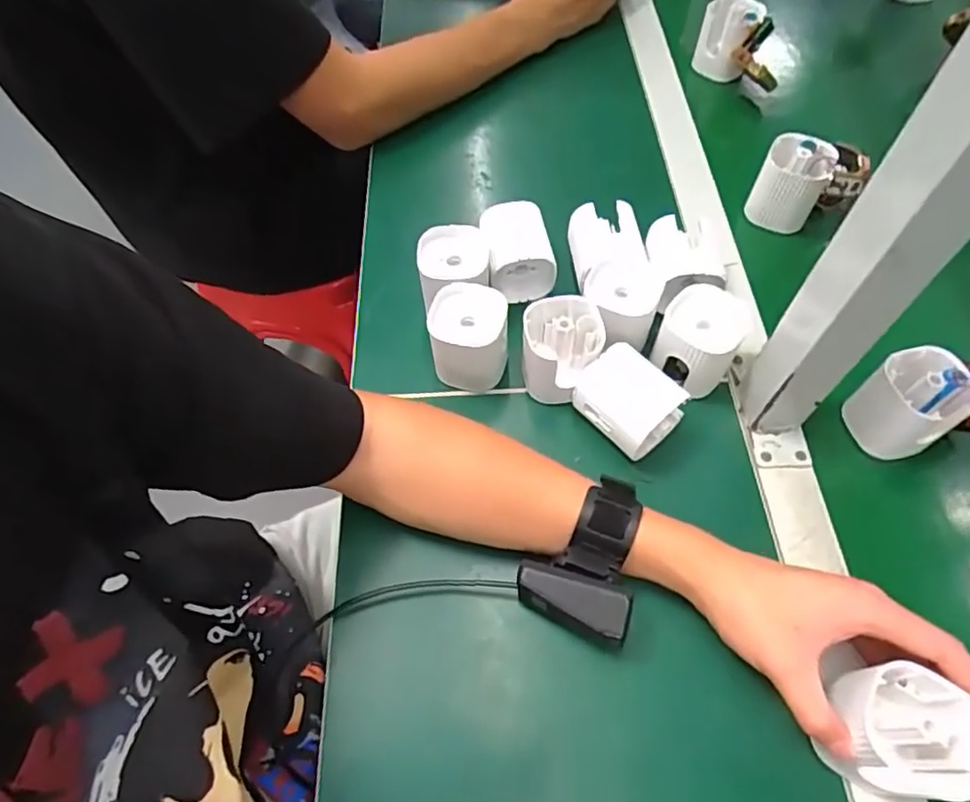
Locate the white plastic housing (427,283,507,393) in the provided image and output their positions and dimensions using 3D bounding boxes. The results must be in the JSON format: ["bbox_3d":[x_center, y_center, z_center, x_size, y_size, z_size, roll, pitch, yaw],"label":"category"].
[{"bbox_3d":[-0.012,-0.046,0.453,0.061,0.057,0.060,7,61,5],"label":"white plastic housing"}]

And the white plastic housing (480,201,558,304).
[{"bbox_3d":[0.026,-0.118,0.505,0.055,0.066,0.066,-12,61,-6],"label":"white plastic housing"}]

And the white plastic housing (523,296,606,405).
[{"bbox_3d":[0.057,-0.038,0.451,0.055,0.067,0.053,10,61,6],"label":"white plastic housing"}]

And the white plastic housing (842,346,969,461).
[{"bbox_3d":[0.298,0.004,0.427,0.064,0.060,0.057,-29,64,-15],"label":"white plastic housing"}]

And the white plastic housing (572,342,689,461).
[{"bbox_3d":[0.100,0.003,0.430,0.051,0.050,0.066,-35,66,-18],"label":"white plastic housing"}]

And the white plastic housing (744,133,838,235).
[{"bbox_3d":[0.271,-0.193,0.537,0.054,0.072,0.042,27,64,15],"label":"white plastic housing"}]

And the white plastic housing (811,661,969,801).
[{"bbox_3d":[0.217,0.174,0.317,0.058,0.048,0.056,9,60,8],"label":"white plastic housing"}]

